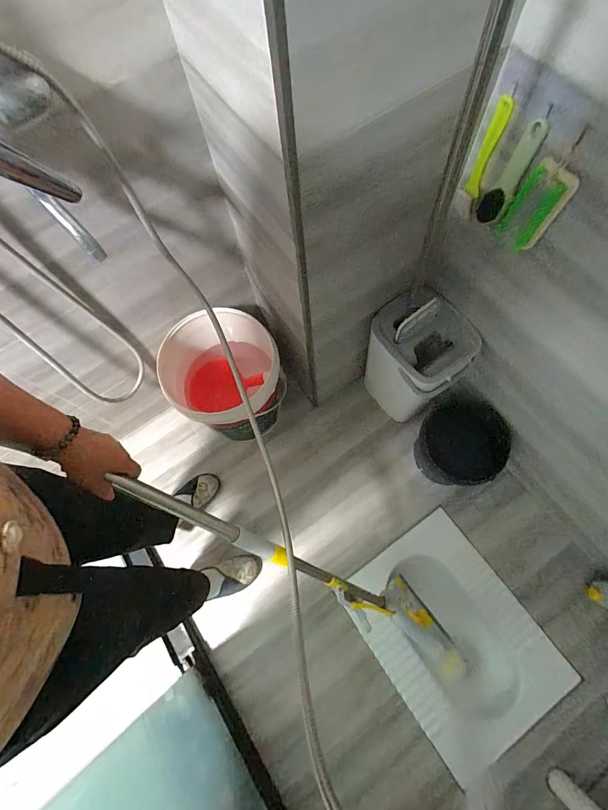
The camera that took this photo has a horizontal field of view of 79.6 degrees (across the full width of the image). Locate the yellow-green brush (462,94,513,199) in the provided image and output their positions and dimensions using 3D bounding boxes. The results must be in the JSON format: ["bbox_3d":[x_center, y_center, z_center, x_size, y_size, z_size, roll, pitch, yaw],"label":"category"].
[{"bbox_3d":[0.302,-0.418,0.601,0.027,0.157,0.012,26,73,11],"label":"yellow-green brush"}]

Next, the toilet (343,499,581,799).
[{"bbox_3d":[0.422,0.661,1.067,0.427,0.135,0.557,-34,72,-9],"label":"toilet"}]

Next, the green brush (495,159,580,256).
[{"bbox_3d":[0.372,-0.317,0.592,0.071,0.136,0.024,39,76,15],"label":"green brush"}]

